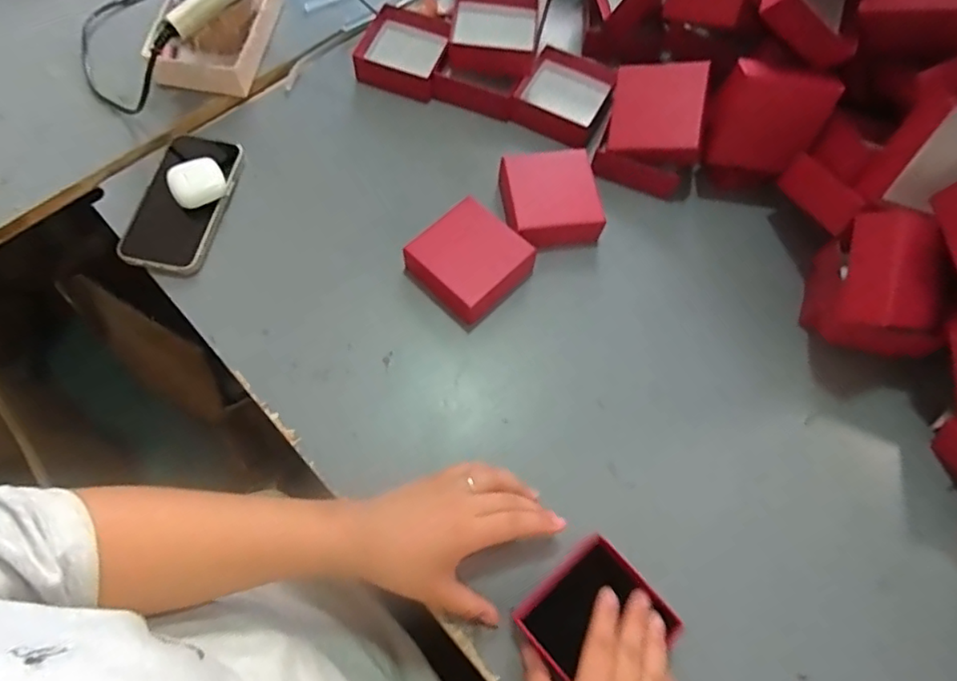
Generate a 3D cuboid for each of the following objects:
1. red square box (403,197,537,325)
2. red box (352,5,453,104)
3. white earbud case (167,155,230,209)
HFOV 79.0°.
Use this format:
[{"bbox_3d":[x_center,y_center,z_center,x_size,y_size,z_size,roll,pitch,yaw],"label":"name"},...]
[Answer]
[{"bbox_3d":[-0.009,-0.071,0.522,0.087,0.040,0.088,41,71,14],"label":"red square box"},{"bbox_3d":[-0.078,-0.315,0.631,0.090,0.034,0.094,18,67,5],"label":"red box"},{"bbox_3d":[-0.263,-0.147,0.545,0.048,0.021,0.043,-26,71,-13],"label":"white earbud case"}]

